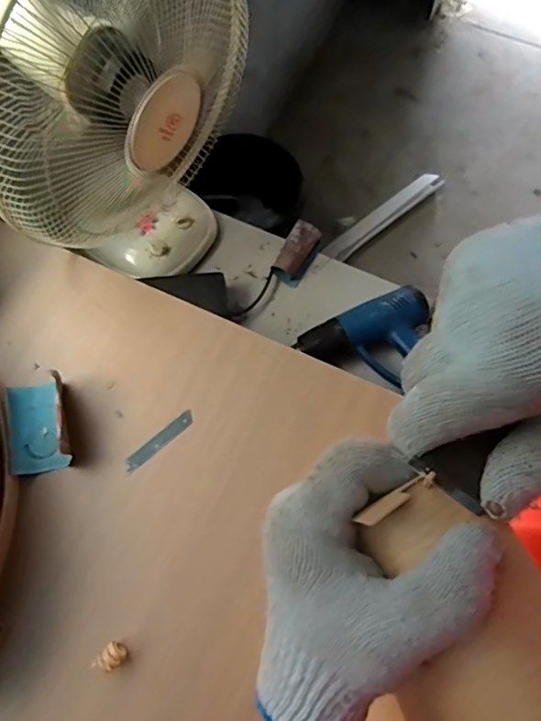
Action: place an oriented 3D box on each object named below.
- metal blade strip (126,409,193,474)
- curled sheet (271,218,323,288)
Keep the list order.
[{"bbox_3d":[-0.137,0.099,0.648,0.101,0.004,0.020,-39,72,-13],"label":"metal blade strip"},{"bbox_3d":[0.050,-0.194,0.960,0.059,0.047,0.120,27,71,12],"label":"curled sheet"}]

